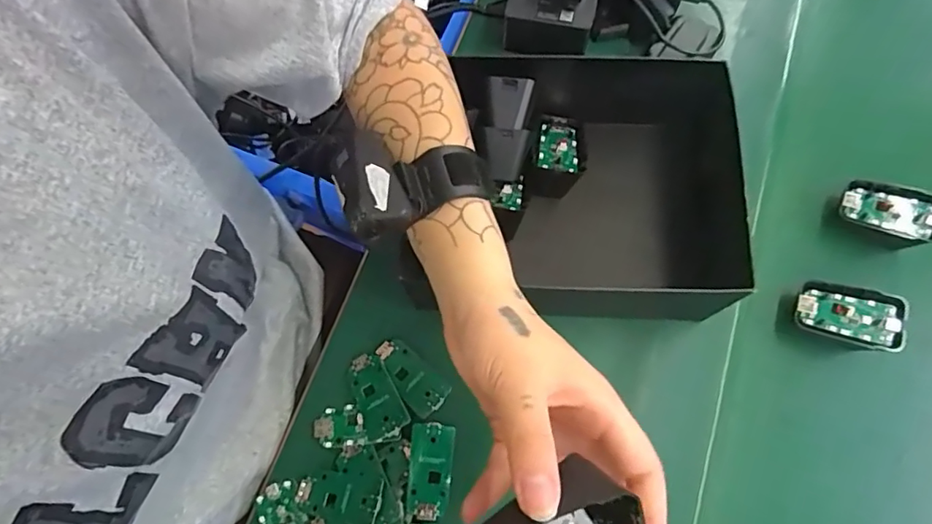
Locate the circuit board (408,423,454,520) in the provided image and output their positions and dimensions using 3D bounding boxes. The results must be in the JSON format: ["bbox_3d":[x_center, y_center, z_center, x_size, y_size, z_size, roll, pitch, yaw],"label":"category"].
[{"bbox_3d":[-0.025,0.149,0.375,0.030,0.008,0.062,2,72,-1],"label":"circuit board"}]

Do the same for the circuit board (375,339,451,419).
[{"bbox_3d":[-0.044,0.088,0.401,0.063,0.006,0.032,40,76,11],"label":"circuit board"}]

